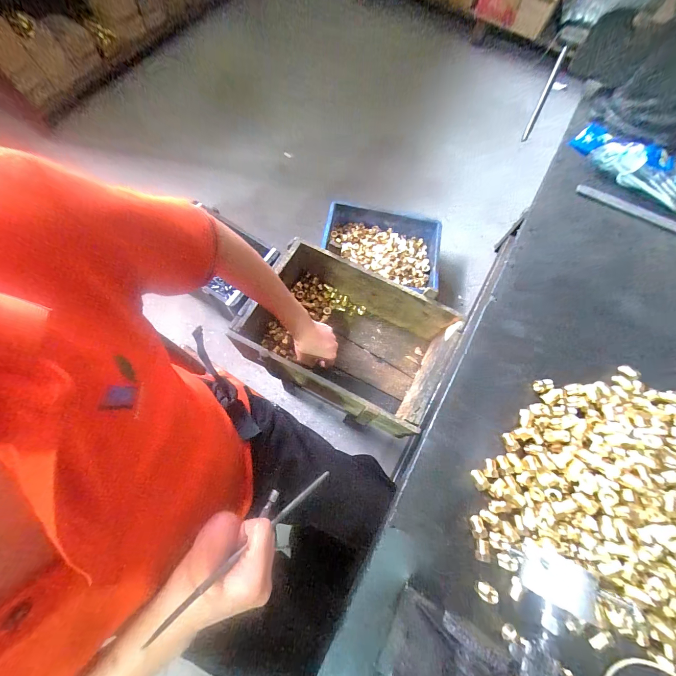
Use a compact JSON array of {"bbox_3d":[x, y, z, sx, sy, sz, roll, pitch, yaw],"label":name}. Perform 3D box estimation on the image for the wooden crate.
[{"bbox_3d":[0.014,0.002,0.611,0.350,0.162,0.233,26,70,8],"label":"wooden crate"}]

